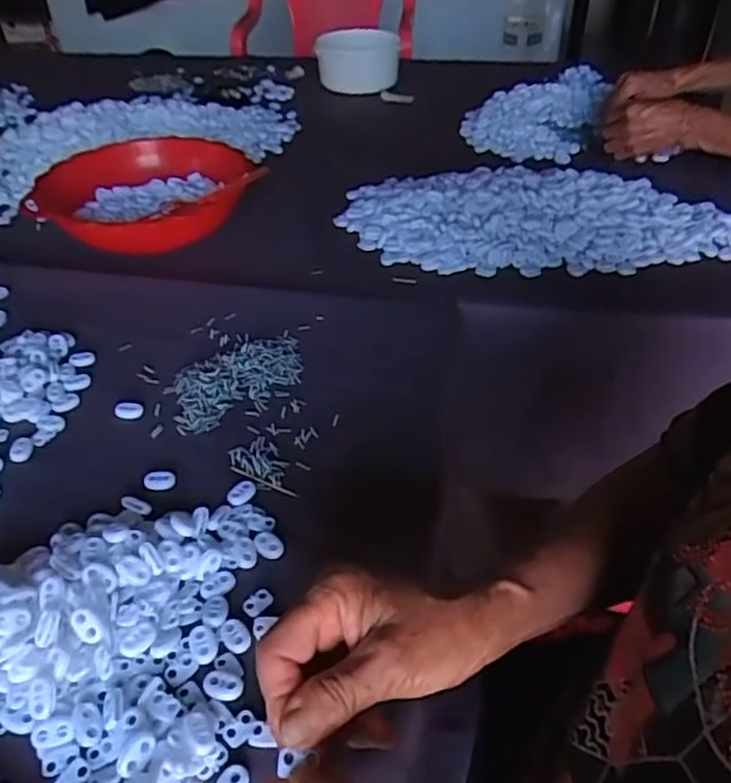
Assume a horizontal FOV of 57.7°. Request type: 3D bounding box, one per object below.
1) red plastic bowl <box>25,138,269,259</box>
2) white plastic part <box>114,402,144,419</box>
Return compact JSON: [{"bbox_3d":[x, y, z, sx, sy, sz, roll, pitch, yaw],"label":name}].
[{"bbox_3d":[-0.245,-0.220,0.757,0.234,0.076,0.184,-1,41,-2],"label":"red plastic bowl"},{"bbox_3d":[-0.193,0.016,0.542,0.022,0.008,0.011,-3,41,-4],"label":"white plastic part"}]

